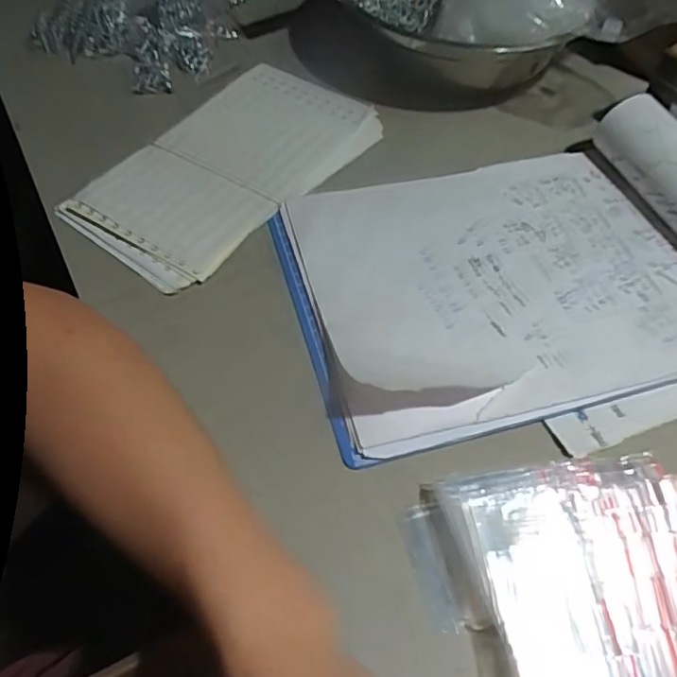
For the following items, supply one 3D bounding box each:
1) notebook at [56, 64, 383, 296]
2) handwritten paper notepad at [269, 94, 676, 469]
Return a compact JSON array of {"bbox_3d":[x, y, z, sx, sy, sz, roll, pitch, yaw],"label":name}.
[{"bbox_3d":[-0.086,-0.144,0.487,0.148,0.015,0.260,35,61,21],"label":"notebook"},{"bbox_3d":[0.130,-0.054,0.404,0.319,0.050,0.237,-12,56,-10],"label":"handwritten paper notepad"}]

